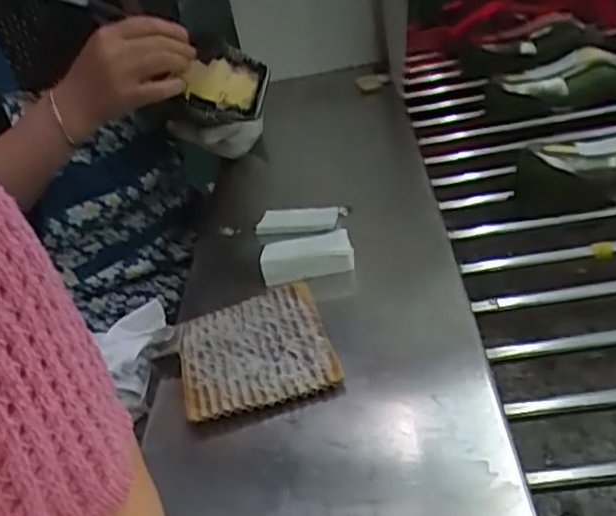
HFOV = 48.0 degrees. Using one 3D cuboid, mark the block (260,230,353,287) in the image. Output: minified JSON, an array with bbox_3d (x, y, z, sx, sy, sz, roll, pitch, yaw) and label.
[{"bbox_3d":[-0.001,-0.001,0.605,0.079,0.021,0.043,-12,28,-4],"label":"block"}]

